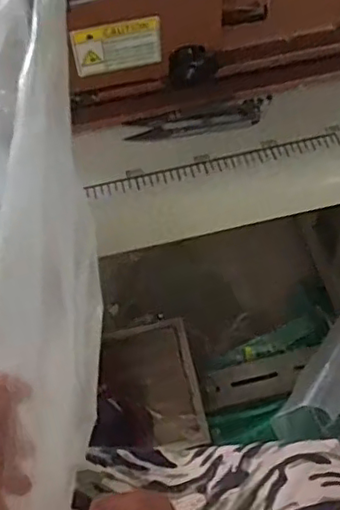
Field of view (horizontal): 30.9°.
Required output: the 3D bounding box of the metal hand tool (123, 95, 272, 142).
[{"bbox_3d":[0.024,-0.104,0.476,0.111,0.004,0.028,-12,58,-4],"label":"metal hand tool"}]

